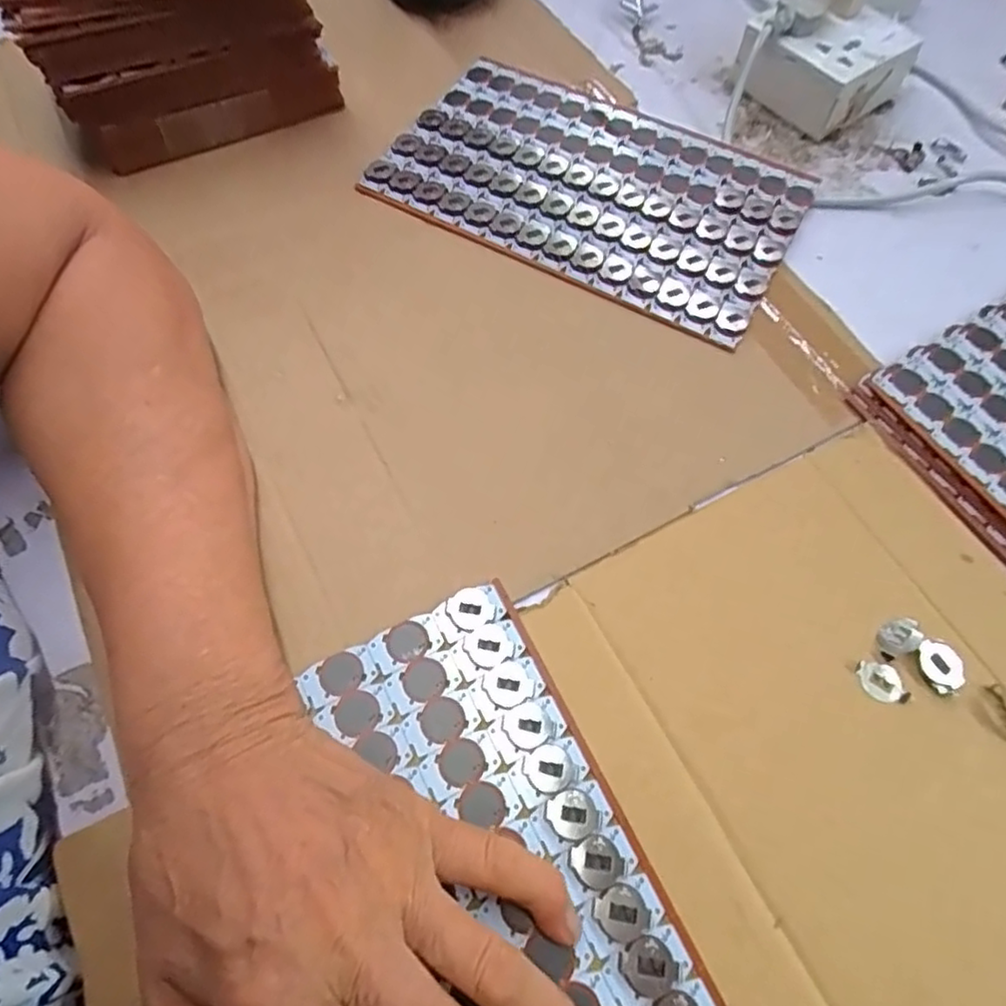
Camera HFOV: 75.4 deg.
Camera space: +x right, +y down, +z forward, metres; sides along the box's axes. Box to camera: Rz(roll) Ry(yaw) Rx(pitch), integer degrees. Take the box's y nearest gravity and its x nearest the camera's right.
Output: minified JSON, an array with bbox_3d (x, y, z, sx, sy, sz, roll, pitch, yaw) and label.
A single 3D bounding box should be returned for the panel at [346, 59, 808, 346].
[{"bbox_3d":[0.056,-0.200,0.408,0.246,0.012,0.152,27,66,12],"label":"panel"}]

